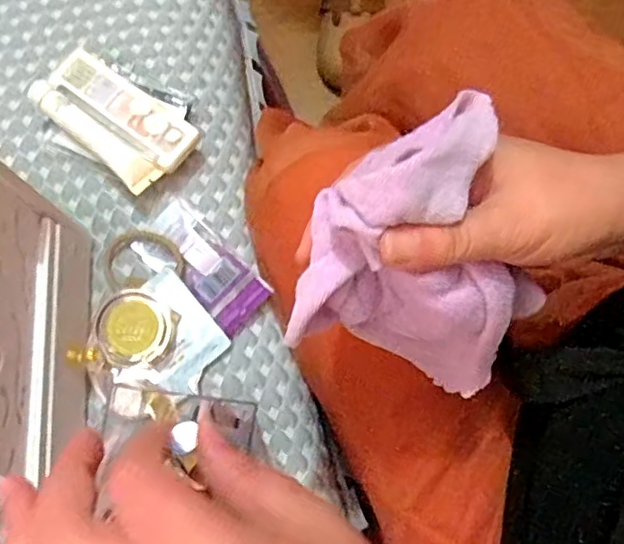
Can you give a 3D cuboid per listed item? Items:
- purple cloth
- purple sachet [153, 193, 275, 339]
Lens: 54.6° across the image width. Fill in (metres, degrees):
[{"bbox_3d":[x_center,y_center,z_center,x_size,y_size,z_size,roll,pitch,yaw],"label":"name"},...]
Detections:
[{"bbox_3d":[0.055,-0.011,0.276,0.106,0.111,0.106,12,76,3],"label":"purple cloth"},{"bbox_3d":[-0.071,-0.008,0.416,0.040,0.005,0.097,-39,79,-9],"label":"purple sachet"}]

